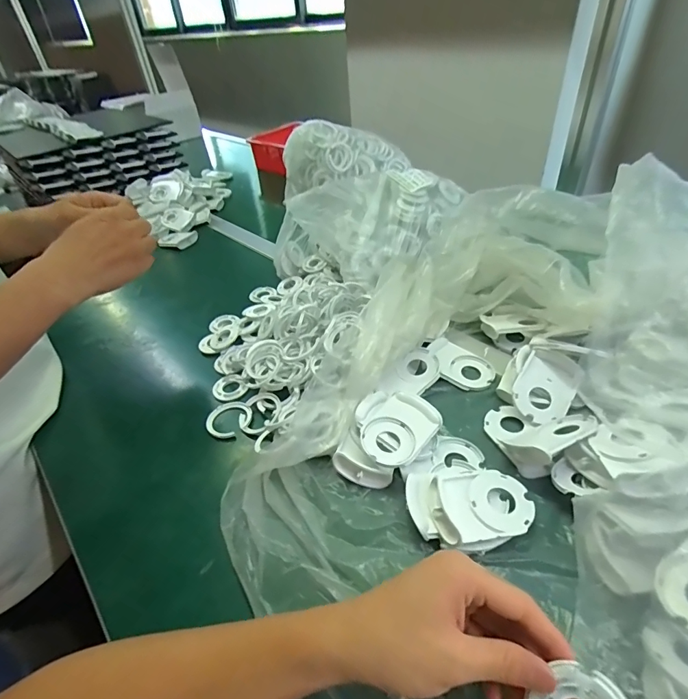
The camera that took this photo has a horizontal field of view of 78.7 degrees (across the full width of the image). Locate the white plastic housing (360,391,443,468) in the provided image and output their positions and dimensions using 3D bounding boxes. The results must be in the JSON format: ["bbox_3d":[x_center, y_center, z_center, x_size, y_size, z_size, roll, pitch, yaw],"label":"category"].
[{"bbox_3d":[0.054,0.078,0.411,0.056,0.018,0.082,28,51,35],"label":"white plastic housing"}]

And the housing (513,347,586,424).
[{"bbox_3d":[0.209,0.038,0.434,0.055,0.014,0.076,30,72,13],"label":"housing"}]

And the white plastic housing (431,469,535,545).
[{"bbox_3d":[0.115,0.131,0.353,0.083,0.022,0.059,-11,40,-5],"label":"white plastic housing"}]

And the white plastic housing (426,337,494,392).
[{"bbox_3d":[0.139,0.019,0.508,0.083,0.009,0.059,34,54,23],"label":"white plastic housing"}]

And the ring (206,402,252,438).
[{"bbox_3d":[-0.130,0.079,0.479,0.048,0.007,0.050,-4,40,3],"label":"ring"}]

